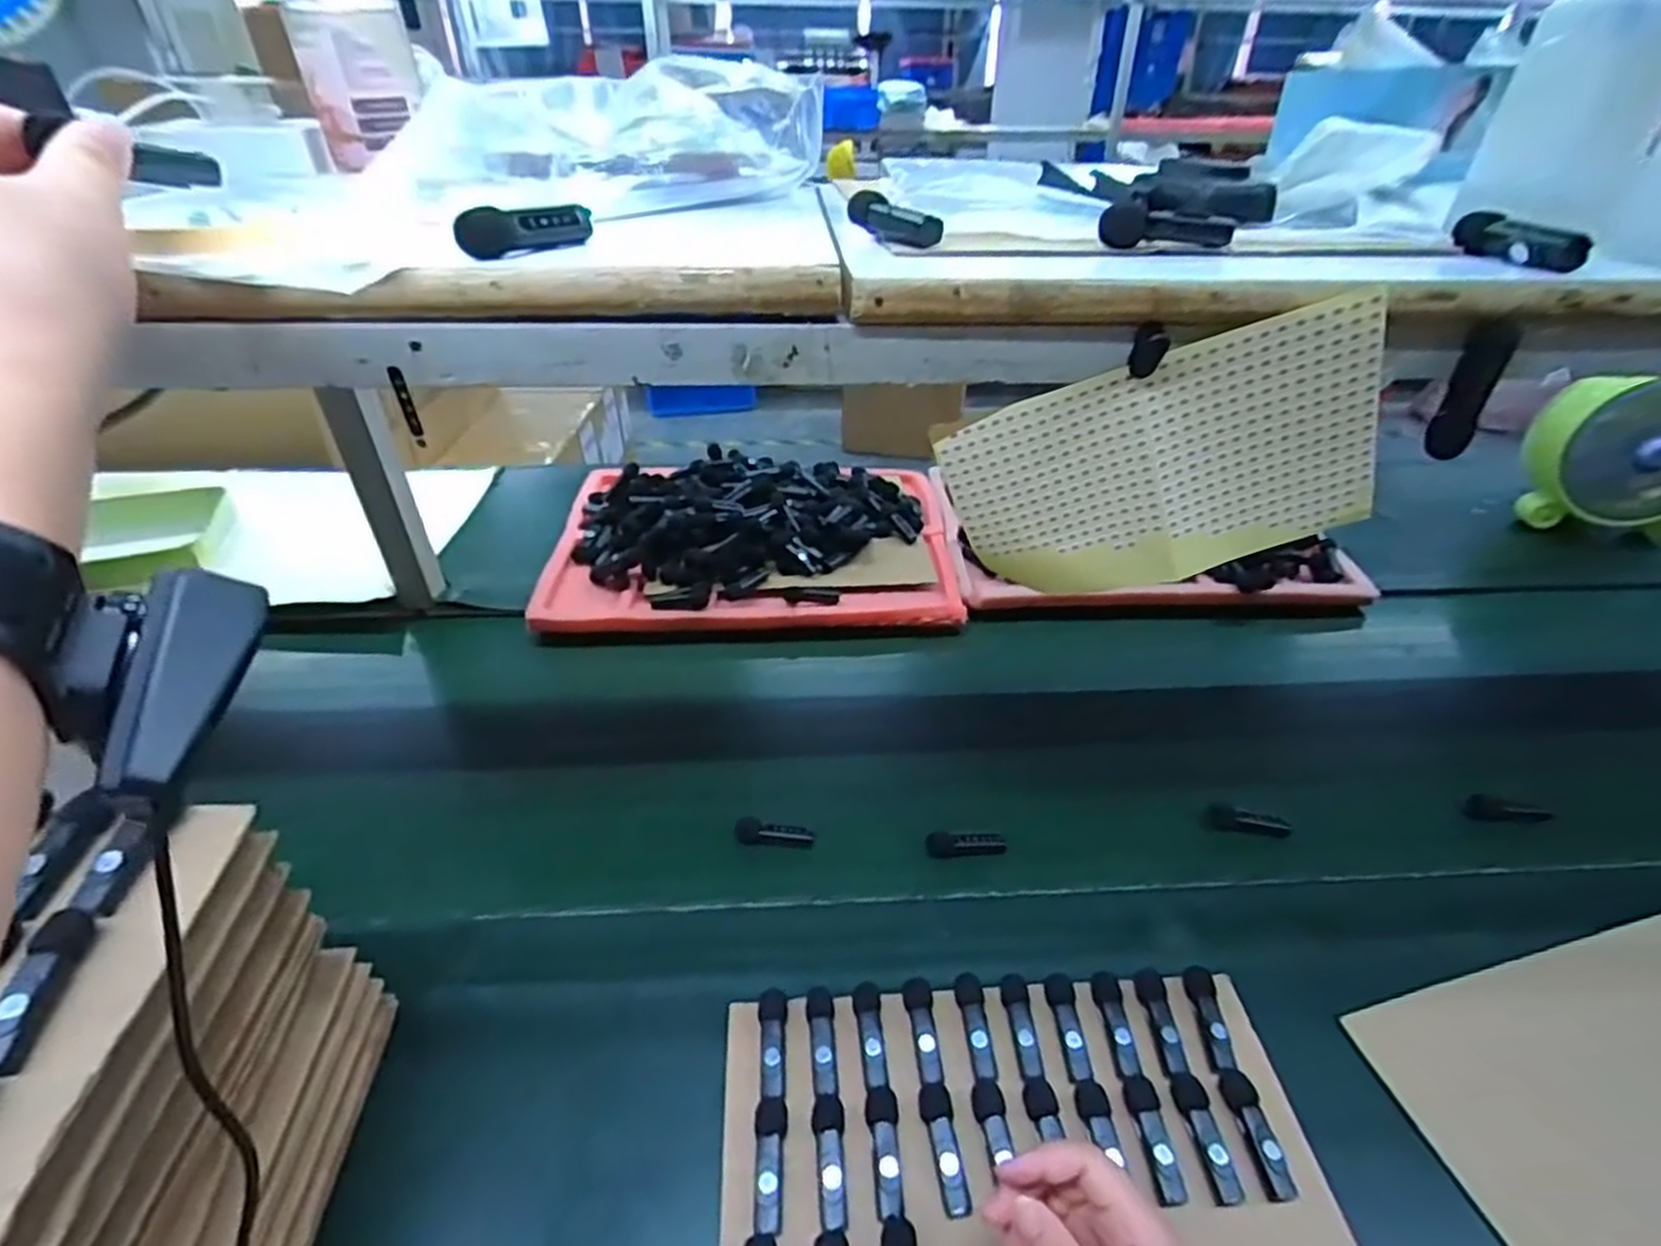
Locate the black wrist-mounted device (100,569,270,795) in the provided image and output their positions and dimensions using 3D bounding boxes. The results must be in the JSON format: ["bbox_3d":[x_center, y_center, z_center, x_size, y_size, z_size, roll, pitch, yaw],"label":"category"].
[{"bbox_3d":[-0.197,0.017,0.227,0.017,0.023,0.068,3,66,2],"label":"black wrist-mounted device"}]

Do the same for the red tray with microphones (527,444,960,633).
[{"bbox_3d":[-0.101,-0.119,0.967,0.498,0.083,0.336,-2,36,-4],"label":"red tray with microphones"}]

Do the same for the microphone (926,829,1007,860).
[{"bbox_3d":[0.114,0.185,0.629,0.064,0.018,0.020,2,36,0],"label":"microphone"}]

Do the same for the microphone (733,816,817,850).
[{"bbox_3d":[-0.047,0.177,0.632,0.064,0.017,0.019,0,36,-2],"label":"microphone"}]

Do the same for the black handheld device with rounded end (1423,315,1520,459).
[{"bbox_3d":[0.306,-0.111,0.359,0.020,0.067,0.020,26,43,30],"label":"black handheld device with rounded end"}]

